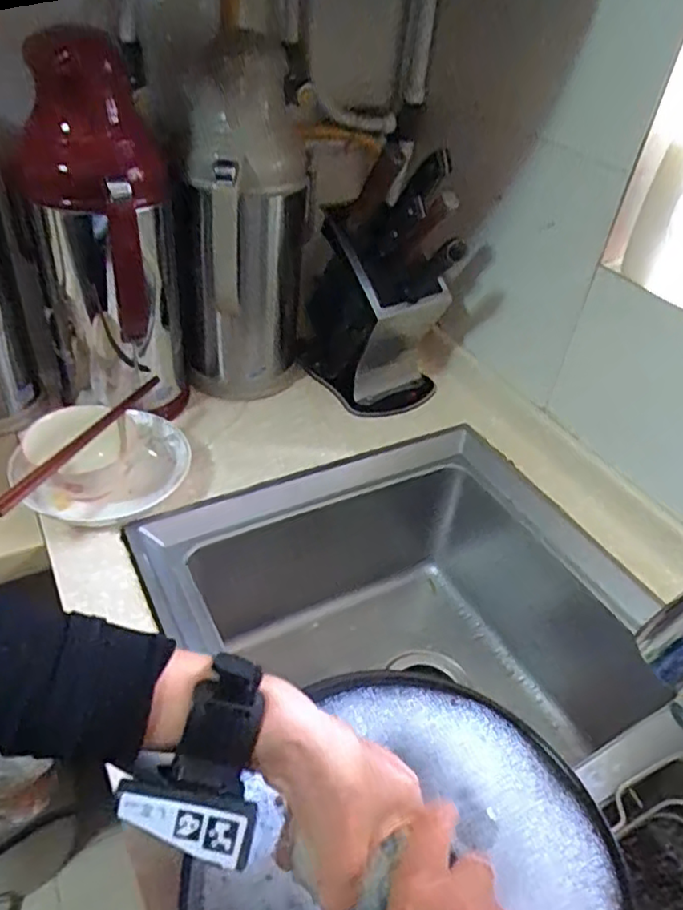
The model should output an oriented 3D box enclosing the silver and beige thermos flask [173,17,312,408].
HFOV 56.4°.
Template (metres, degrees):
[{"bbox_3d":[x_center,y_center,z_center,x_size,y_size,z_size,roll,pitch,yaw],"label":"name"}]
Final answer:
[{"bbox_3d":[-0.121,-0.261,0.794,0.137,0.399,0.191,15,40,12],"label":"silver and beige thermos flask"}]

